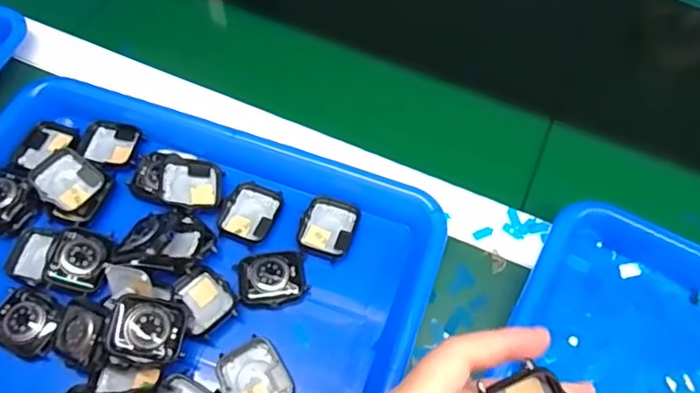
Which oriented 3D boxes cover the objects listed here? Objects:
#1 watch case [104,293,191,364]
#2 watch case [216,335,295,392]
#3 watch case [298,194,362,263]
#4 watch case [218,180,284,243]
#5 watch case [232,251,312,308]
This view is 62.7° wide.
[{"bbox_3d":[-0.120,0.078,0.342,0.041,0.016,0.038,16,72,-22],"label":"watch case"},{"bbox_3d":[-0.056,0.112,0.350,0.039,0.013,0.045,-28,65,-15],"label":"watch case"},{"bbox_3d":[-0.015,0.020,0.408,0.037,0.008,0.044,16,62,8],"label":"watch case"},{"bbox_3d":[-0.070,0.011,0.412,0.037,0.011,0.041,16,62,8],"label":"watch case"},{"bbox_3d":[-0.051,0.054,0.381,0.044,0.012,0.036,-11,62,-7],"label":"watch case"}]

